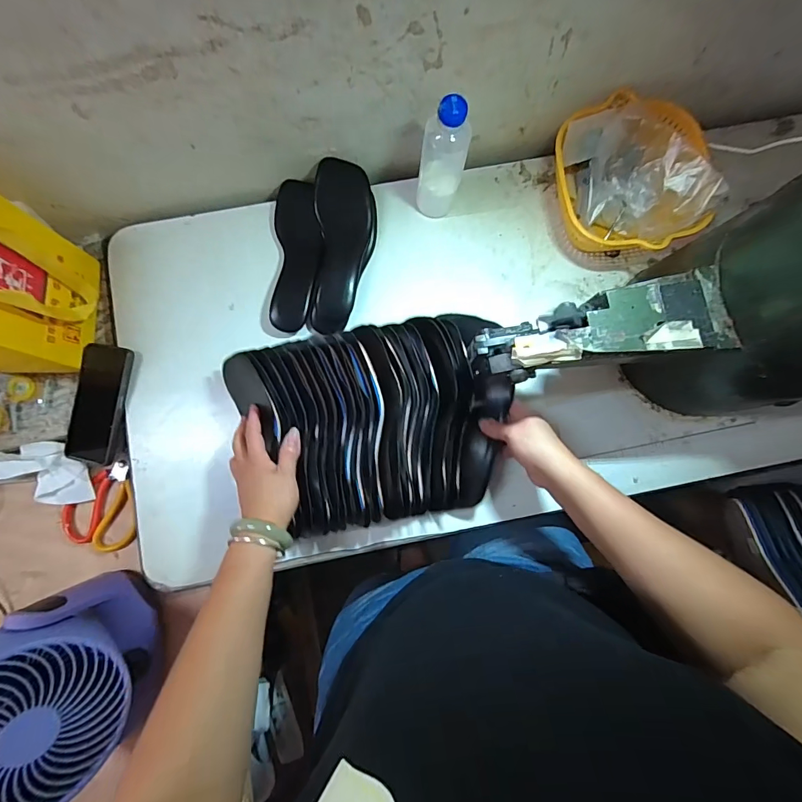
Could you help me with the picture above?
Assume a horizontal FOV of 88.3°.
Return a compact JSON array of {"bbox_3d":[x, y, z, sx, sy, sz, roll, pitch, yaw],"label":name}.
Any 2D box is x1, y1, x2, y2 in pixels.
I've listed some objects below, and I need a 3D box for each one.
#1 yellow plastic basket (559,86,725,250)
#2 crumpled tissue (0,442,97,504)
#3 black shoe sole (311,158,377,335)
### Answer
[{"bbox_3d":[0.306,-0.298,0.566,0.188,0.088,0.204,0,85,1],"label":"yellow plastic basket"},{"bbox_3d":[-0.503,0.103,0.575,0.121,0.035,0.088,-4,85,1],"label":"crumpled tissue"},{"bbox_3d":[-0.080,-0.212,0.580,0.079,0.045,0.230,2,85,1],"label":"black shoe sole"}]

